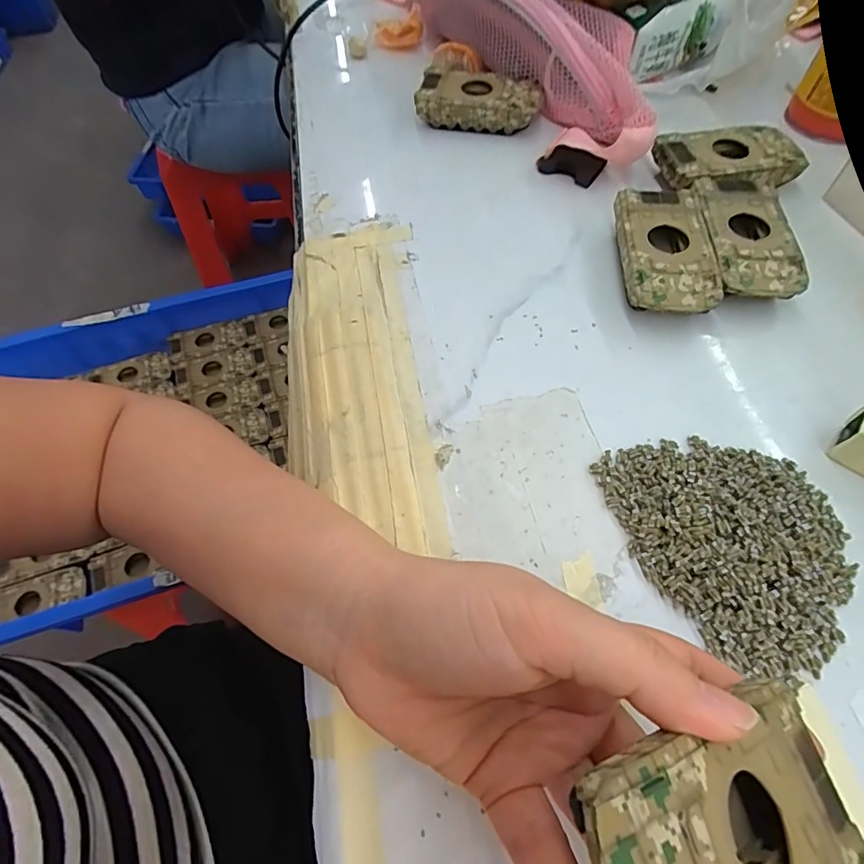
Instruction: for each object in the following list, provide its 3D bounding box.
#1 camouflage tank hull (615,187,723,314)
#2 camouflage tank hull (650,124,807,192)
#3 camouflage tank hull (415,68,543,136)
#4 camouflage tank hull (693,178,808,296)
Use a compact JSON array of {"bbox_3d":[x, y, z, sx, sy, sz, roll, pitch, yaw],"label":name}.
[{"bbox_3d":[0.142,-0.109,0.305,0.051,0.026,0.094,1,61,3],"label":"camouflage tank hull"},{"bbox_3d":[0.209,-0.187,0.345,0.096,0.025,0.054,-10,61,-3],"label":"camouflage tank hull"},{"bbox_3d":[0.039,-0.266,0.395,0.093,0.030,0.044,10,62,8],"label":"camouflage tank hull"},{"bbox_3d":[0.195,-0.121,0.309,0.051,0.023,0.099,1,61,3],"label":"camouflage tank hull"}]

